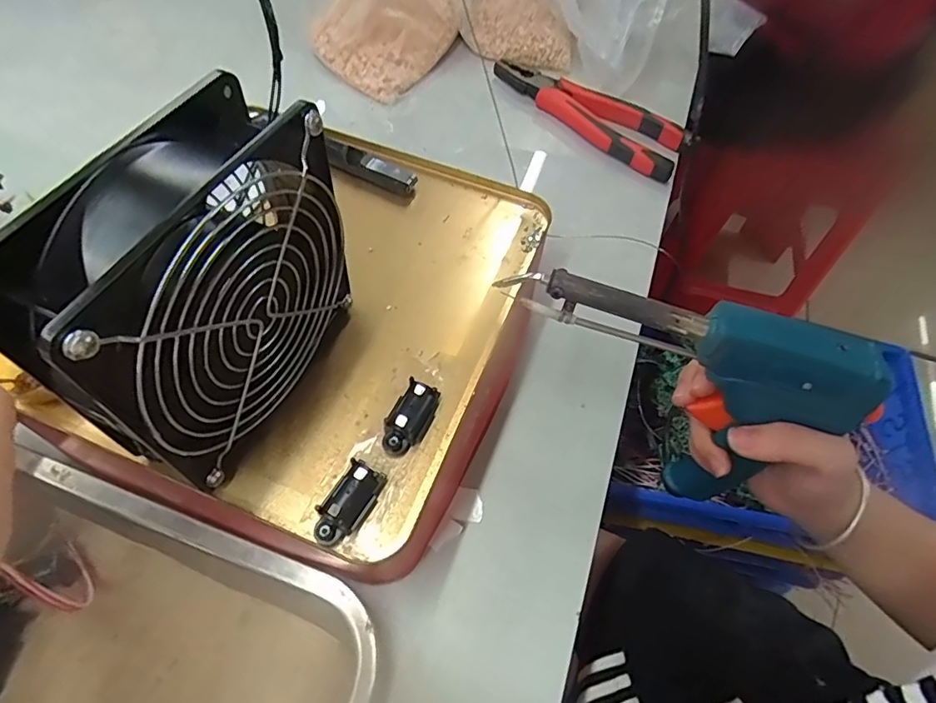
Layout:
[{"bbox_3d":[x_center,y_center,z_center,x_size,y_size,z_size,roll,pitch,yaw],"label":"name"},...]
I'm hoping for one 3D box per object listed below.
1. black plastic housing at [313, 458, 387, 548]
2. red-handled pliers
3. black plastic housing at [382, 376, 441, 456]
[{"bbox_3d":[-0.051,0.064,0.221,0.015,0.017,0.036,29,61,13],"label":"black plastic housing"},{"bbox_3d":[0.110,-0.220,0.478,0.192,0.022,0.054,40,64,18],"label":"red-handled pliers"},{"bbox_3d":[-0.027,0.031,0.245,0.016,0.015,0.035,24,60,10],"label":"black plastic housing"}]

